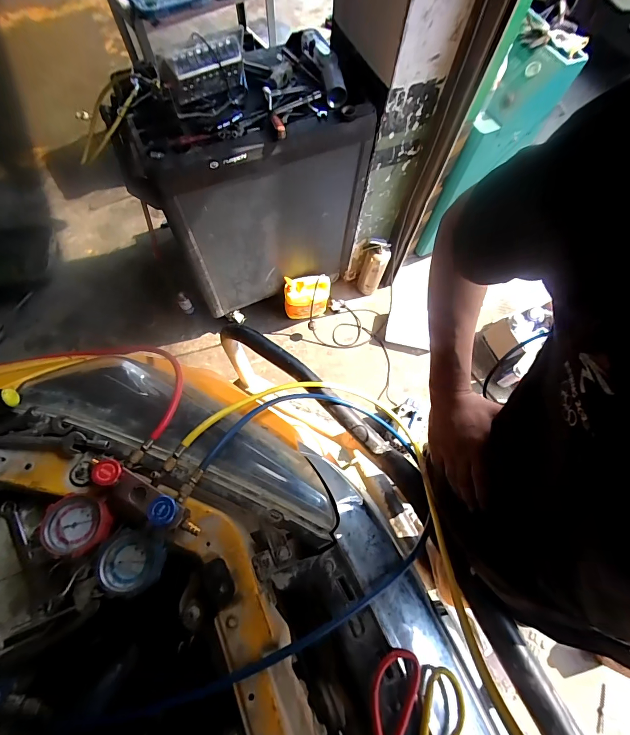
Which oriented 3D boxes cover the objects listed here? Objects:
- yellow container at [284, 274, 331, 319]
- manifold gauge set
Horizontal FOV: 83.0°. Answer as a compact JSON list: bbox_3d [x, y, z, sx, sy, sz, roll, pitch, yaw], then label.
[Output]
[{"bbox_3d":[-0.033,-0.309,1.622,0.206,0.263,0.086,-1,69,-3],"label":"yellow container"},{"bbox_3d":[-0.229,0.180,0.455,0.161,0.063,0.162,28,70,8],"label":"manifold gauge set"}]

